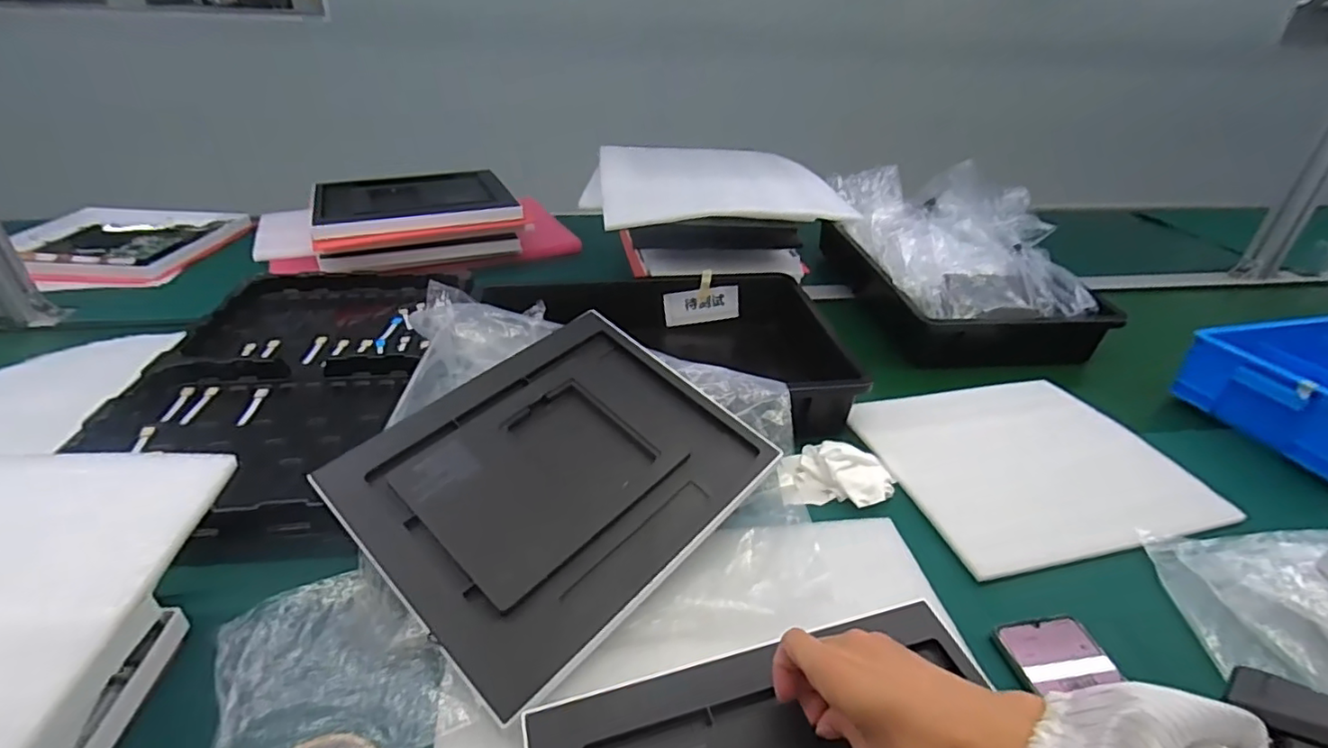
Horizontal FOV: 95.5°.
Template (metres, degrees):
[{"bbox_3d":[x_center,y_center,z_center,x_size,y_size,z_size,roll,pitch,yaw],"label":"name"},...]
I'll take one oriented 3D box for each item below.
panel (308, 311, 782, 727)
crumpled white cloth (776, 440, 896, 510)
[{"bbox_3d":[-0.086,0.081,0.510,0.247,0.019,0.298,40,55,21],"label":"panel"},{"bbox_3d":[0.169,0.093,0.595,0.109,0.026,0.081,3,33,0],"label":"crumpled white cloth"}]

